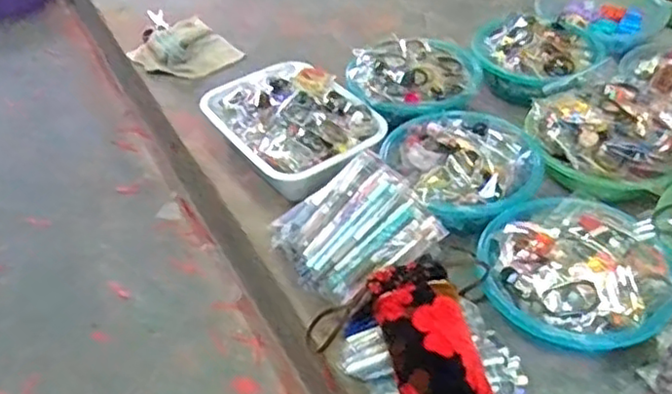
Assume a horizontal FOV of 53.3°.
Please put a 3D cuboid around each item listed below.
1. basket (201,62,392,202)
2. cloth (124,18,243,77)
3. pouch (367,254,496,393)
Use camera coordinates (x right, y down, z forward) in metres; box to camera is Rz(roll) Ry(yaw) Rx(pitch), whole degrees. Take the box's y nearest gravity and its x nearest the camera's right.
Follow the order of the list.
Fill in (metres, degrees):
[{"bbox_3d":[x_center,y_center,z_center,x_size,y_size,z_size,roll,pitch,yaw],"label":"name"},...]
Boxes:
[{"bbox_3d":[-0.067,-0.122,1.063,0.207,0.064,0.284,-23,46,-22],"label":"basket"},{"bbox_3d":[-0.294,-0.283,1.292,0.179,0.053,0.134,20,46,24],"label":"cloth"},{"bbox_3d":[0.097,0.148,0.733,0.094,0.046,0.178,-11,42,-9],"label":"pouch"}]

